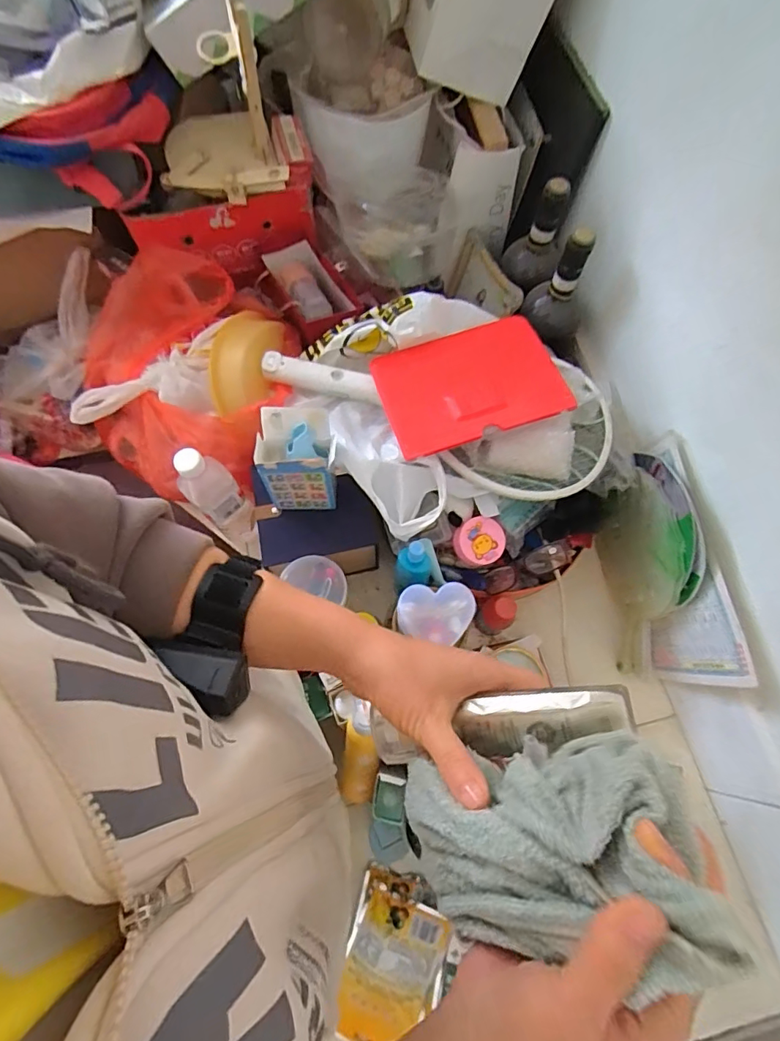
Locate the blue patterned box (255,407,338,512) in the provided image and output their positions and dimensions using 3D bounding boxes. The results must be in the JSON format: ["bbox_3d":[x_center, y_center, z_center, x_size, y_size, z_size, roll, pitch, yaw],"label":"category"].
[{"bbox_3d":[-0.110,-0.071,0.607,0.087,0.134,0.069,-1,69,-1],"label":"blue patterned box"}]

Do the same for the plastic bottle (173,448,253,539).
[{"bbox_3d":[-0.234,-0.043,0.641,0.060,0.141,0.051,-41,52,-15],"label":"plastic bottle"}]

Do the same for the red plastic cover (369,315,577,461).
[{"bbox_3d":[0.096,-0.170,0.615,0.210,0.011,0.160,-19,65,1],"label":"red plastic cover"}]

